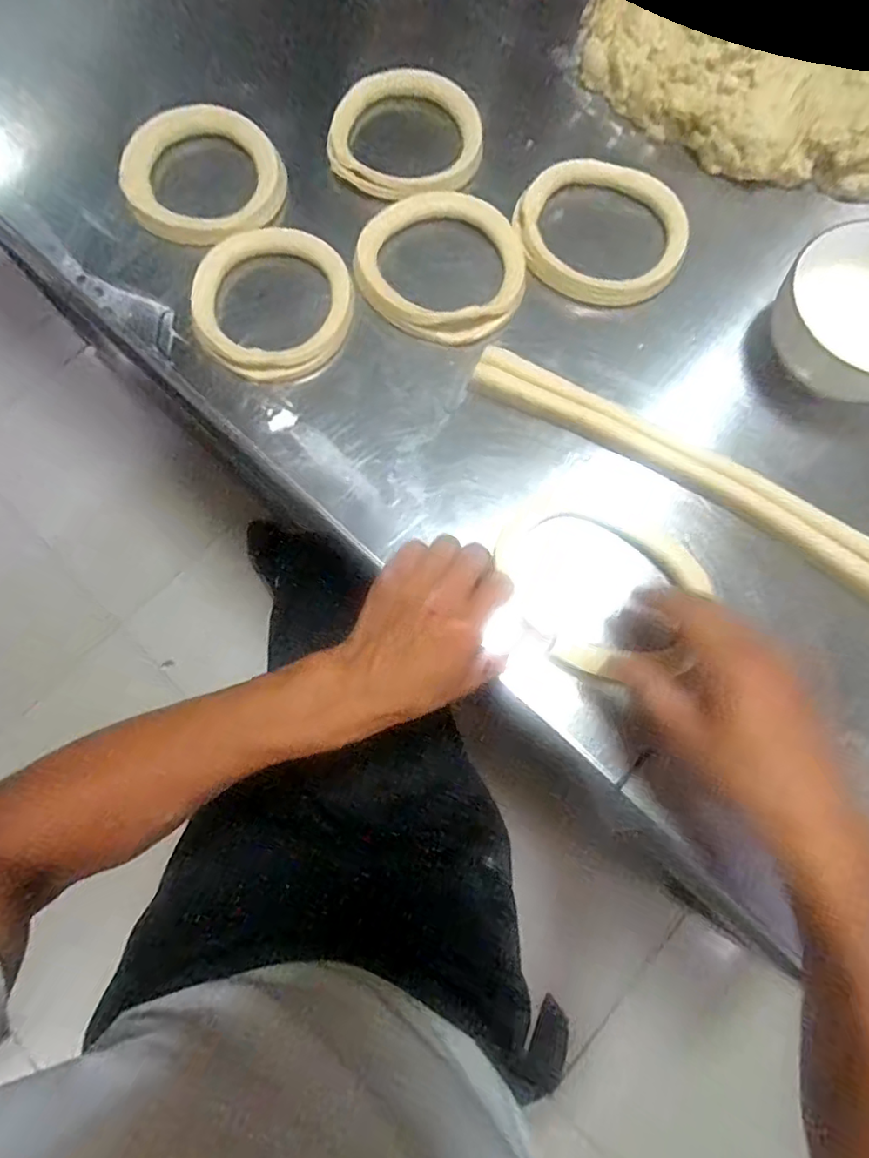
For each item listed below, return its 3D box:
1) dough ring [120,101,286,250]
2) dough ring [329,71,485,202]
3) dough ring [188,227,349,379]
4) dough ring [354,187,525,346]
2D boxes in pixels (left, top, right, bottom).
[{"bbox_3d":[-0.204,-0.354,0.508,0.133,0.024,0.140,0,75,0],"label":"dough ring"},{"bbox_3d":[-0.028,-0.402,0.525,0.141,0.023,0.141,-1,72,2],"label":"dough ring"},{"bbox_3d":[-0.130,-0.225,0.466,0.124,0.029,0.134,0,75,0],"label":"dough ring"},{"bbox_3d":[0.006,-0.267,0.488,0.137,0.024,0.146,0,75,0],"label":"dough ring"}]

